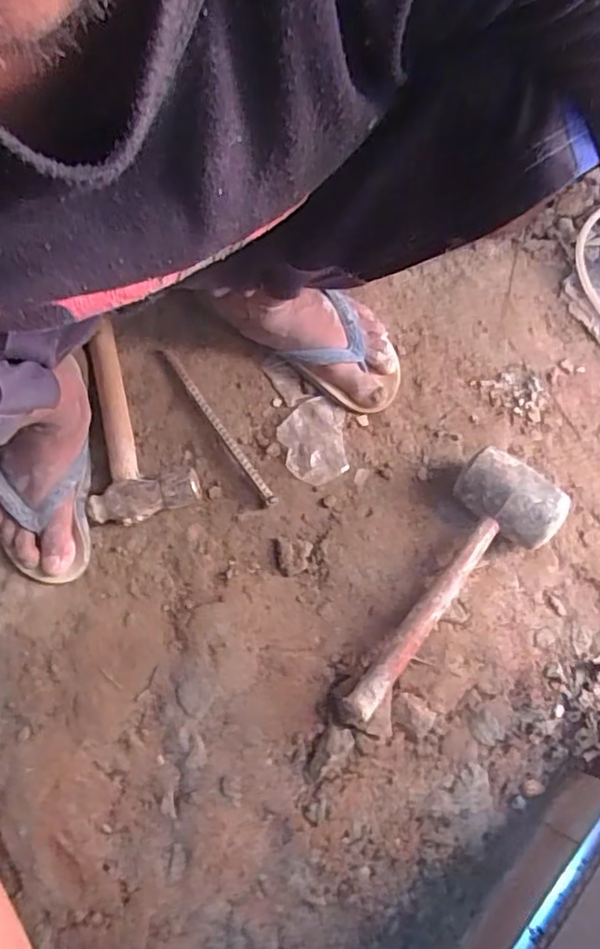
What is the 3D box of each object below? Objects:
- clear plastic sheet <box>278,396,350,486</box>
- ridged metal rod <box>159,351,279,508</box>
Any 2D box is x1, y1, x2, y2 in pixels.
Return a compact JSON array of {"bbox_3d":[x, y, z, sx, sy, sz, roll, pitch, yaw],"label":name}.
[{"bbox_3d":[0.013,-0.037,0.670,0.070,0.004,0.096,-1,72,-3],"label":"clear plastic sheet"},{"bbox_3d":[-0.086,-0.051,0.660,0.012,0.016,0.208,-33,76,-12],"label":"ridged metal rod"}]

